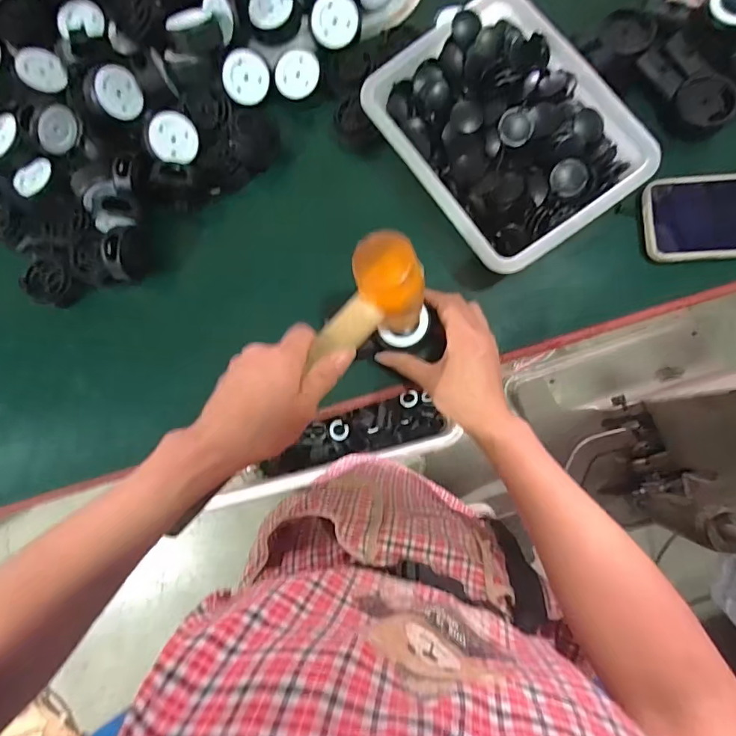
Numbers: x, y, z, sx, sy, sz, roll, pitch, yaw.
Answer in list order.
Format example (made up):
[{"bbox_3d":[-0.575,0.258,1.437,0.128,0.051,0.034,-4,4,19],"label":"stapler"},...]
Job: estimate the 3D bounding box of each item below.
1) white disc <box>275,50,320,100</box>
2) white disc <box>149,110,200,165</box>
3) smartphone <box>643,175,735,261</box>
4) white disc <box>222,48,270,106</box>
[{"bbox_3d":[-0.075,-0.312,0.508,0.045,0.006,0.044,4,106,1],"label":"white disc"},{"bbox_3d":[-0.200,-0.238,0.494,0.047,0.004,0.051,-3,97,-31],"label":"white disc"},{"bbox_3d":[0.348,-0.146,0.448,0.163,0.011,0.084,0,82,5],"label":"smartphone"},{"bbox_3d":[-0.130,-0.310,0.510,0.047,0.004,0.050,3,117,-9],"label":"white disc"}]

